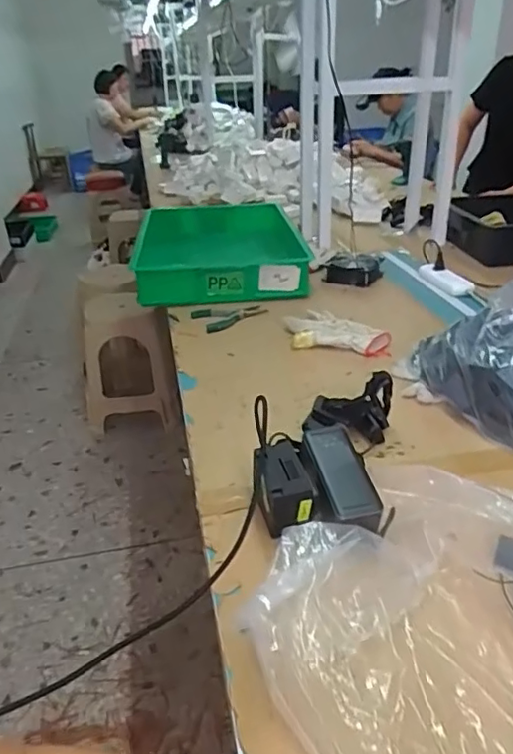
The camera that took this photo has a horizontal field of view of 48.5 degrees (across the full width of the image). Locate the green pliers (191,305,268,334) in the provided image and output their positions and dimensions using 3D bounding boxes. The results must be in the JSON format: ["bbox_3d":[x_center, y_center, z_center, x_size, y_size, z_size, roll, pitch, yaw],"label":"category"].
[{"bbox_3d":[-0.048,-0.127,1.168,0.149,0.014,0.112,-15,31,-20],"label":"green pliers"}]

